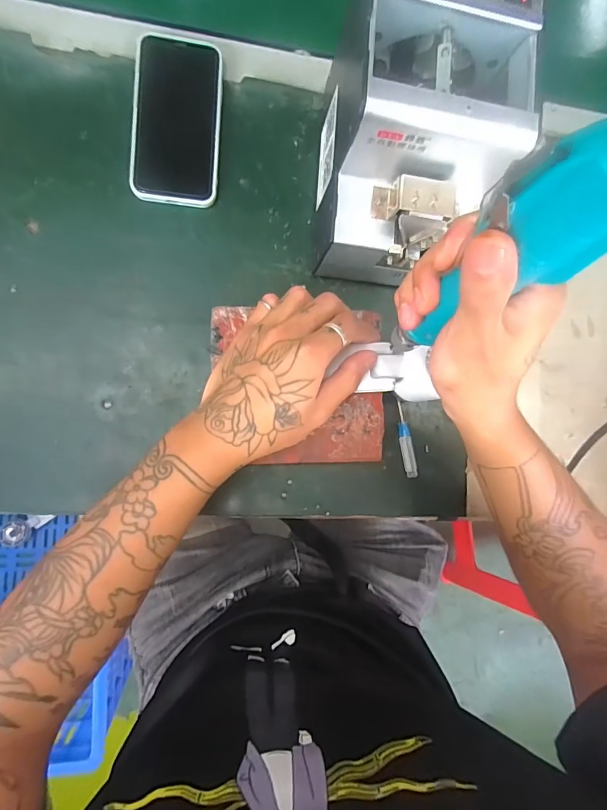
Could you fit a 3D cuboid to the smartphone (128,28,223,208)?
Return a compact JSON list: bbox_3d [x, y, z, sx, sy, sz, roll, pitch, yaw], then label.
[{"bbox_3d":[-0.112,-0.254,0.375,0.074,0.015,0.147,3,88,-10],"label":"smartphone"}]

